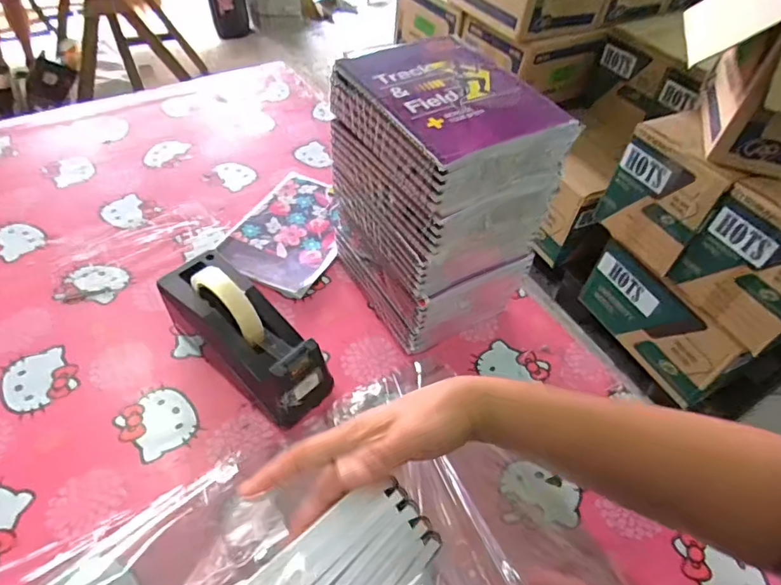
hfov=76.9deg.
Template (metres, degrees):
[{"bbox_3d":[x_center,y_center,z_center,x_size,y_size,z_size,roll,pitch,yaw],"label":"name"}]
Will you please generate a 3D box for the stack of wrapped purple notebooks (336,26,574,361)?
[{"bbox_3d":[0.049,-0.102,0.555,0.155,0.263,0.195,-24,55,-22],"label":"stack of wrapped purple notebooks"}]

